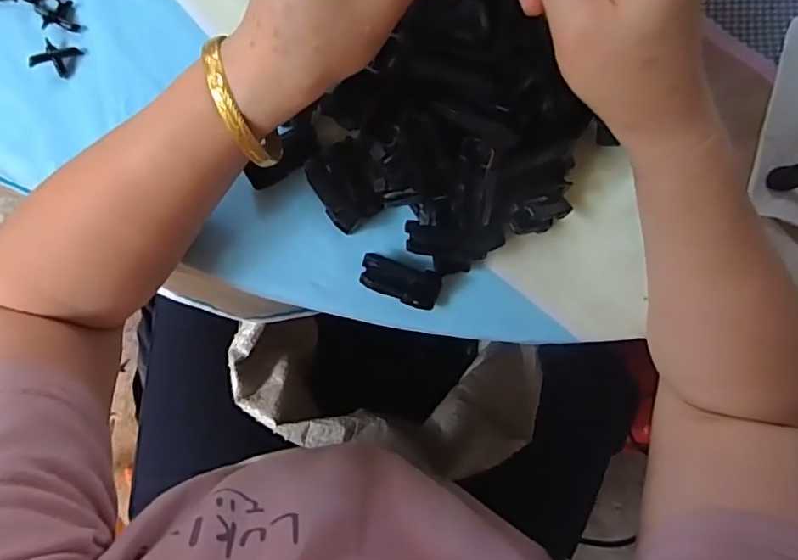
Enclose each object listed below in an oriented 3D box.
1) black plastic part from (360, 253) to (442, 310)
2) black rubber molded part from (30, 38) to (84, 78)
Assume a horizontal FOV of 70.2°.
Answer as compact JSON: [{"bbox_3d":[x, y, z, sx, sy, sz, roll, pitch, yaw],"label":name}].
[{"bbox_3d":[0.001,0.001,0.329,0.046,0.011,0.023,16,85,-5],"label":"black plastic part"},{"bbox_3d":[-0.194,-0.126,0.321,0.021,0.008,0.019,16,85,-5],"label":"black rubber molded part"}]

